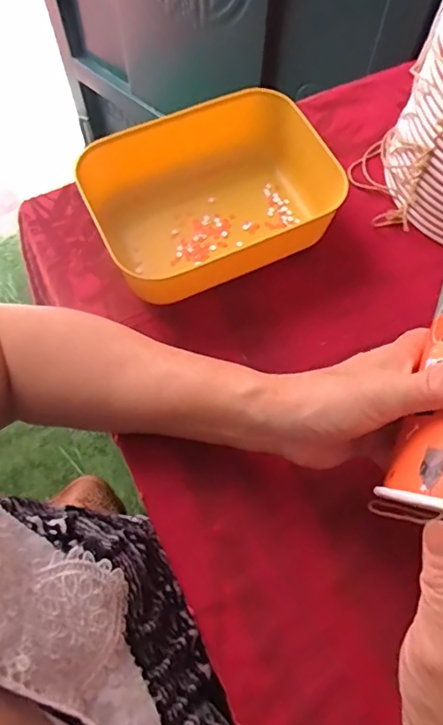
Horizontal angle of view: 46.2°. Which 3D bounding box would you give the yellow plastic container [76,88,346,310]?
[{"bbox_3d":[0.001,-0.135,0.426,0.196,0.057,0.141,-22,69,-10],"label":"yellow plastic container"}]

